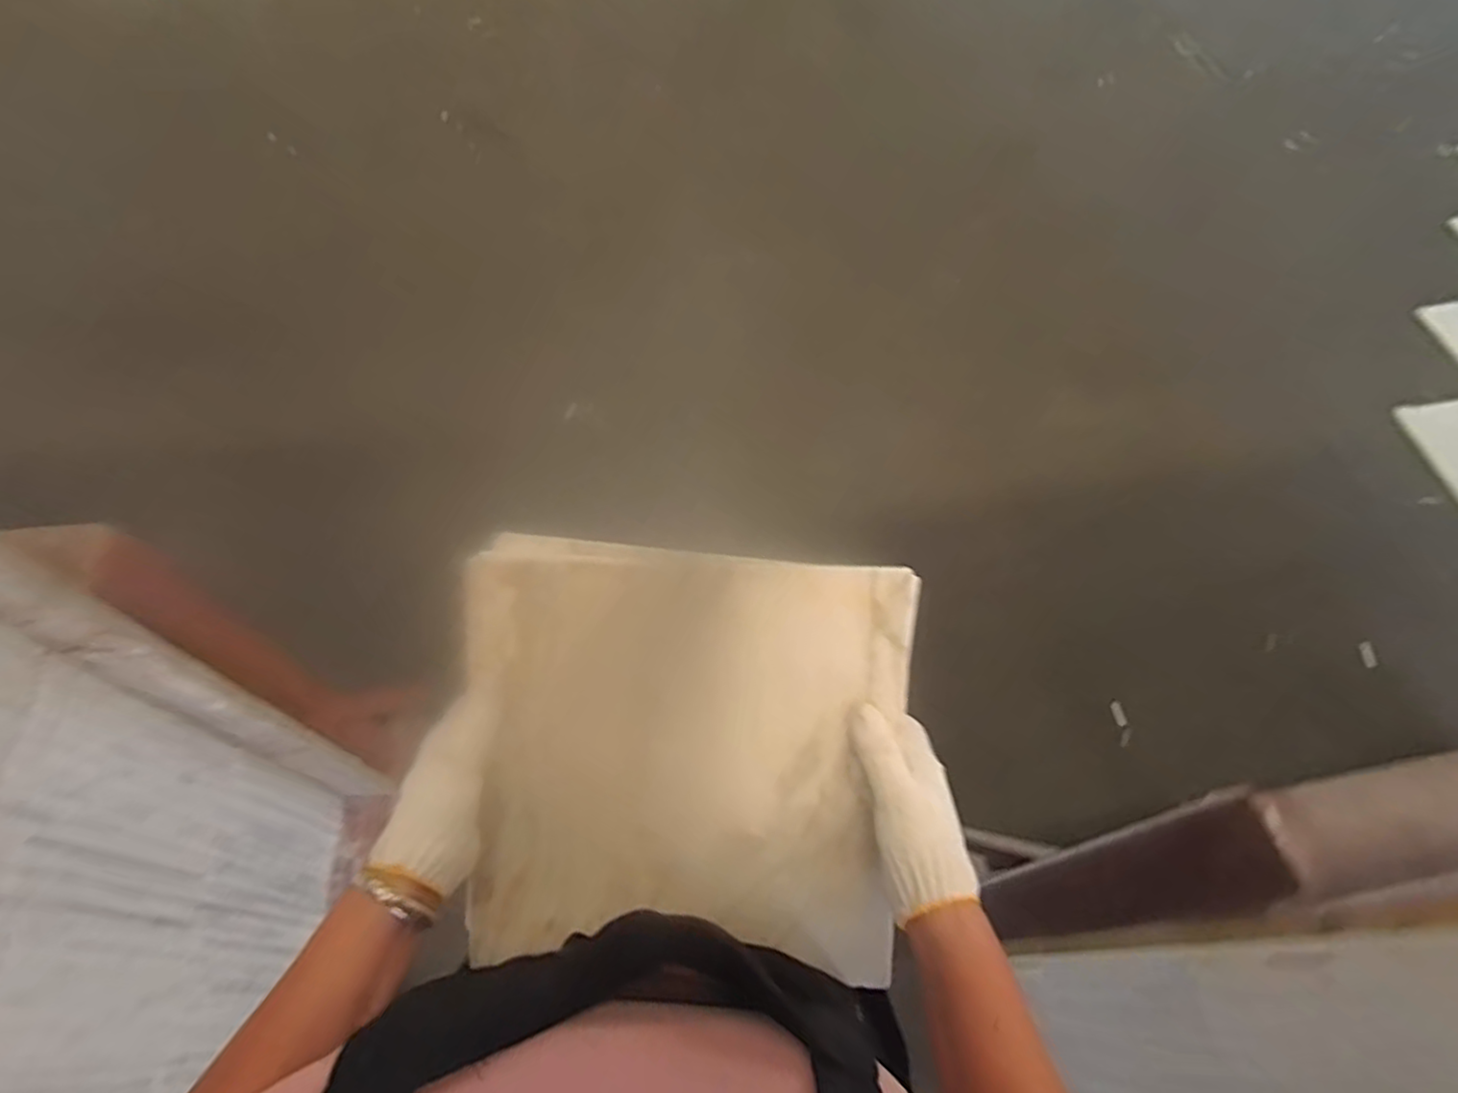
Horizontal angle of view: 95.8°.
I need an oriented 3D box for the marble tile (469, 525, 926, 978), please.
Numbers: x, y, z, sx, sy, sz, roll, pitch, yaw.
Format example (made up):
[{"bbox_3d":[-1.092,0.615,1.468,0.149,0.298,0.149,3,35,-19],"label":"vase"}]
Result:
[{"bbox_3d":[-0.029,0.153,0.468,0.300,0.016,0.297,4,94,-1],"label":"marble tile"}]

